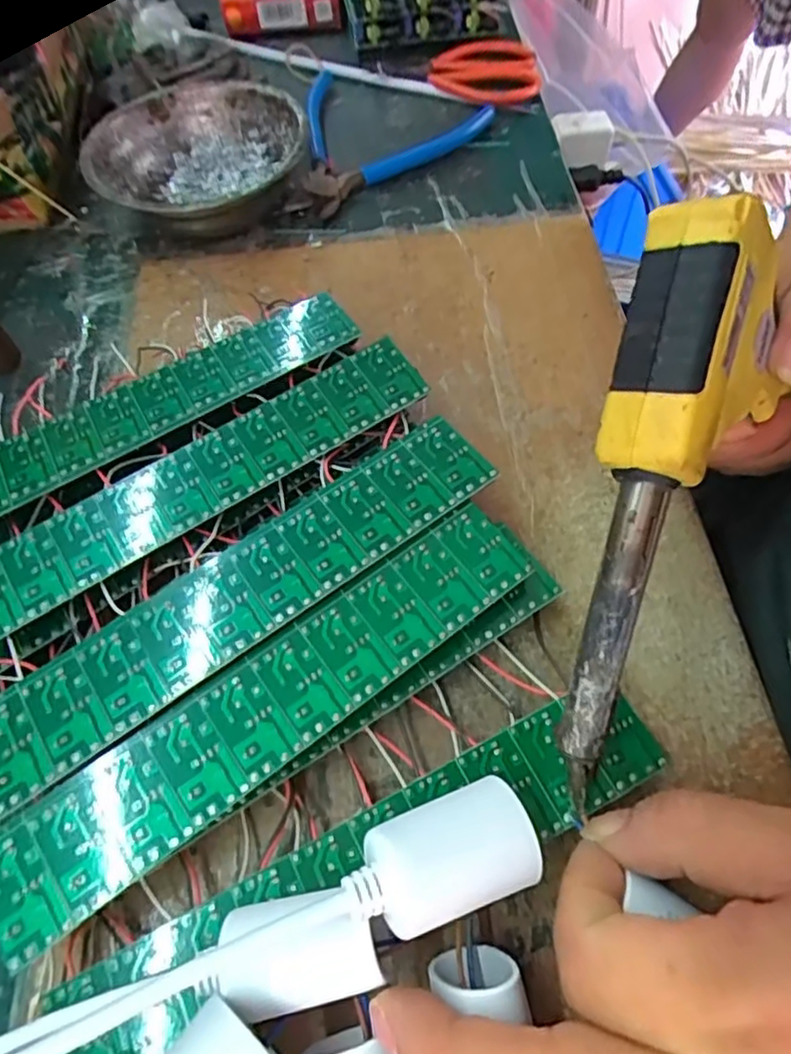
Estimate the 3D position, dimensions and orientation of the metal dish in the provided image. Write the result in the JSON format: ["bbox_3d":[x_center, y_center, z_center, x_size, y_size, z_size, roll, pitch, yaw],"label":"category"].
[{"bbox_3d":[-0.115,-0.215,0.381,0.122,0.040,0.121,-2,61,3],"label":"metal dish"}]

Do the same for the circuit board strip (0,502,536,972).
[{"bbox_3d":[-0.040,0.060,0.217,0.199,0.004,0.039,-33,68,-15],"label":"circuit board strip"}]

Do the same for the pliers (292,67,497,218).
[{"bbox_3d":[0.000,-0.262,0.417,0.123,0.023,0.163,2,61,5],"label":"pliers"}]

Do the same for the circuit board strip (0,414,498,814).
[{"bbox_3d":[-0.053,0.023,0.234,0.200,0.007,0.038,-33,63,-16],"label":"circuit board strip"}]

